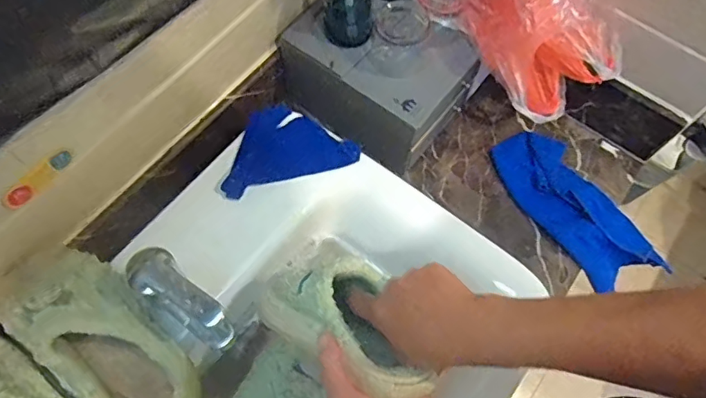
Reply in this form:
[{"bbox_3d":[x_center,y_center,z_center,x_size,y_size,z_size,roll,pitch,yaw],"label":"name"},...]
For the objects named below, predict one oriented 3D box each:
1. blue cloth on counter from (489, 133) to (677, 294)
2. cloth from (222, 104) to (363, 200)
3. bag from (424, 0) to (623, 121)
[{"bbox_3d":[0.311,0.009,0.740,0.107,0.038,0.253,-32,71,-16],"label":"blue cloth on counter"},{"bbox_3d":[-0.089,-0.069,0.650,0.166,0.012,0.106,-20,68,-12],"label":"cloth"},{"bbox_3d":[0.195,-0.259,0.645,0.149,0.135,0.320,-43,87,-19],"label":"bag"}]

